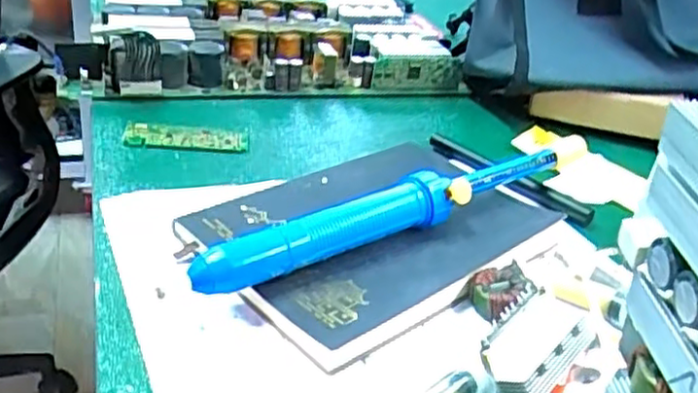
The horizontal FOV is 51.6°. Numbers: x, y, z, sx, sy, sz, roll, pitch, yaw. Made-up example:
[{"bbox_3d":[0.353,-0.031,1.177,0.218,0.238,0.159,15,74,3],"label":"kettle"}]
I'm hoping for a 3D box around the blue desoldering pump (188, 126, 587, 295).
[{"bbox_3d":[0.050,0.003,0.453,0.323,0.033,0.029,-17,39,-36],"label":"blue desoldering pump"}]

